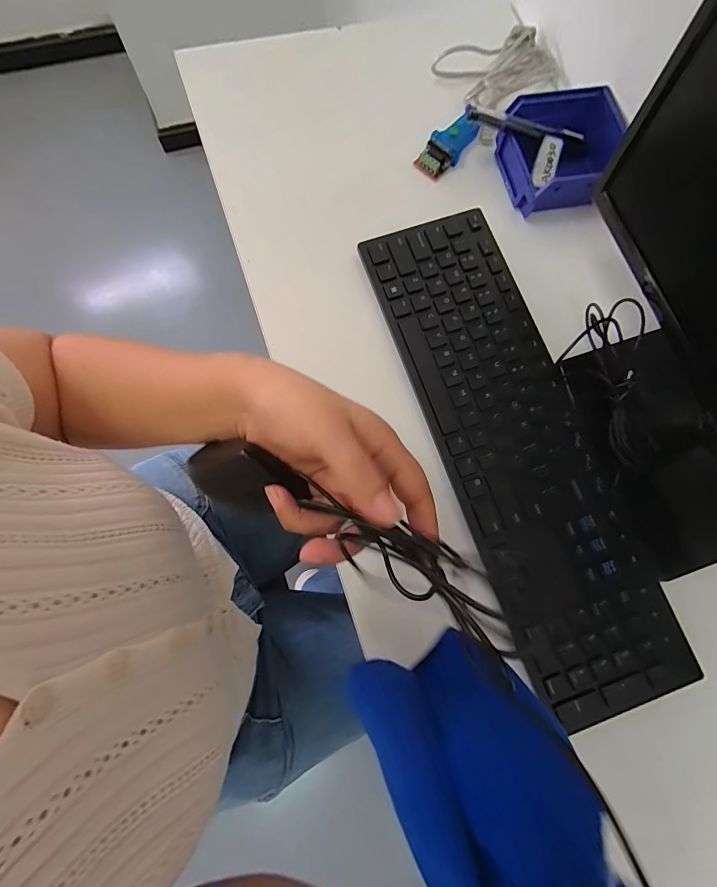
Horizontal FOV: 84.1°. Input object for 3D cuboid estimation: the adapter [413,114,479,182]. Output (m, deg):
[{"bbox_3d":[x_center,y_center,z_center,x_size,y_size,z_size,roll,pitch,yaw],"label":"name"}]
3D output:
[{"bbox_3d":[0.094,-0.311,0.414,0.032,0.018,0.077,37,79,8],"label":"adapter"}]

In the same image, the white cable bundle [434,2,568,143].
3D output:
[{"bbox_3d":[0.157,-0.401,0.429,0.150,0.024,0.101,-41,80,-9],"label":"white cable bundle"}]

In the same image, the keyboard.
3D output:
[{"bbox_3d":[0.130,-0.003,0.339,0.123,0.020,0.428,-19,78,-5],"label":"keyboard"}]

